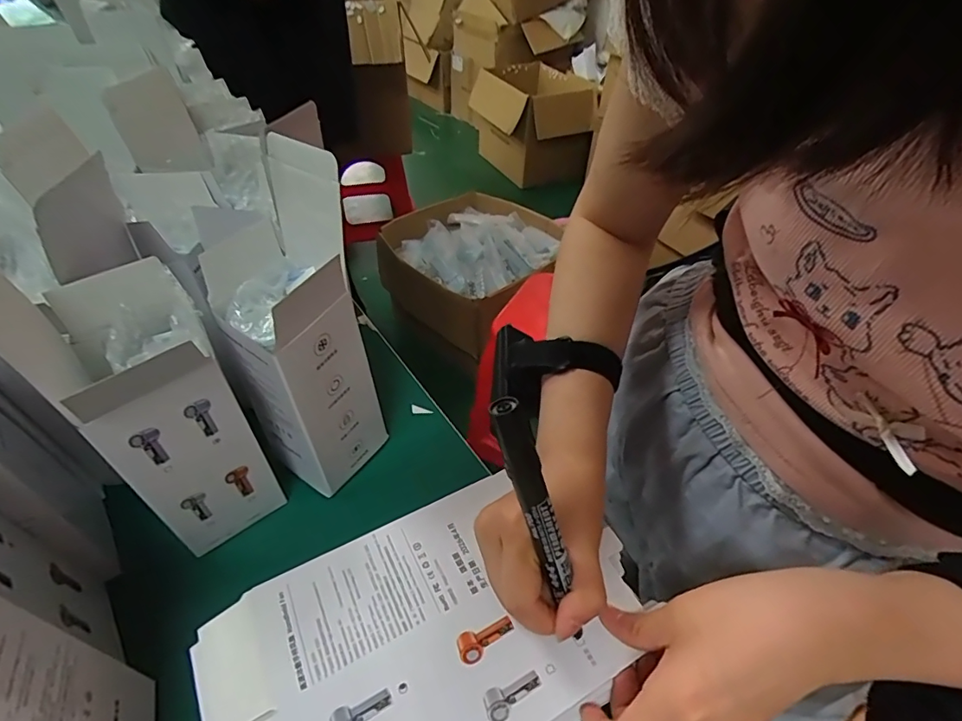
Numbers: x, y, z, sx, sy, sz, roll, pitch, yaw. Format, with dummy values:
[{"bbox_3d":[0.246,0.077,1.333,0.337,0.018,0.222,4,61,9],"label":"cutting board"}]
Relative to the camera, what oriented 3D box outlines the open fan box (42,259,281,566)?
[{"bbox_3d":[-0.195,0.042,0.324,0.067,0.186,0.086,-23,50,-23],"label":"open fan box"}]

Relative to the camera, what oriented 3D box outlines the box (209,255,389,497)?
[{"bbox_3d":[-0.128,0.011,0.358,0.069,0.181,0.072,21,48,19],"label":"box"}]

